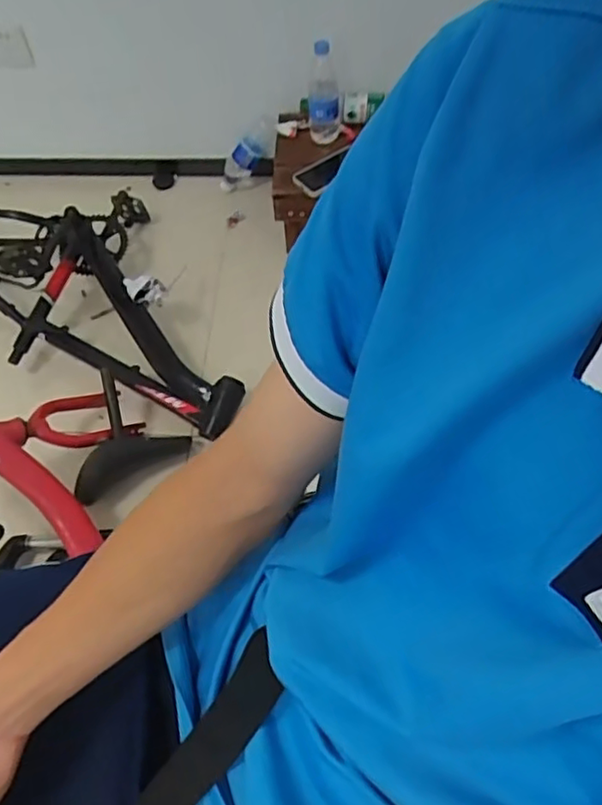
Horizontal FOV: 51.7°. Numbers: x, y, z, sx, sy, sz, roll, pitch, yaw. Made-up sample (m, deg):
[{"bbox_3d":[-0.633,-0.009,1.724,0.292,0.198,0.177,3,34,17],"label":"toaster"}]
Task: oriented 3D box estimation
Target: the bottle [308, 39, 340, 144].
[{"bbox_3d":[0.051,-0.663,1.338,0.068,0.219,0.057,2,54,3],"label":"bottle"}]

